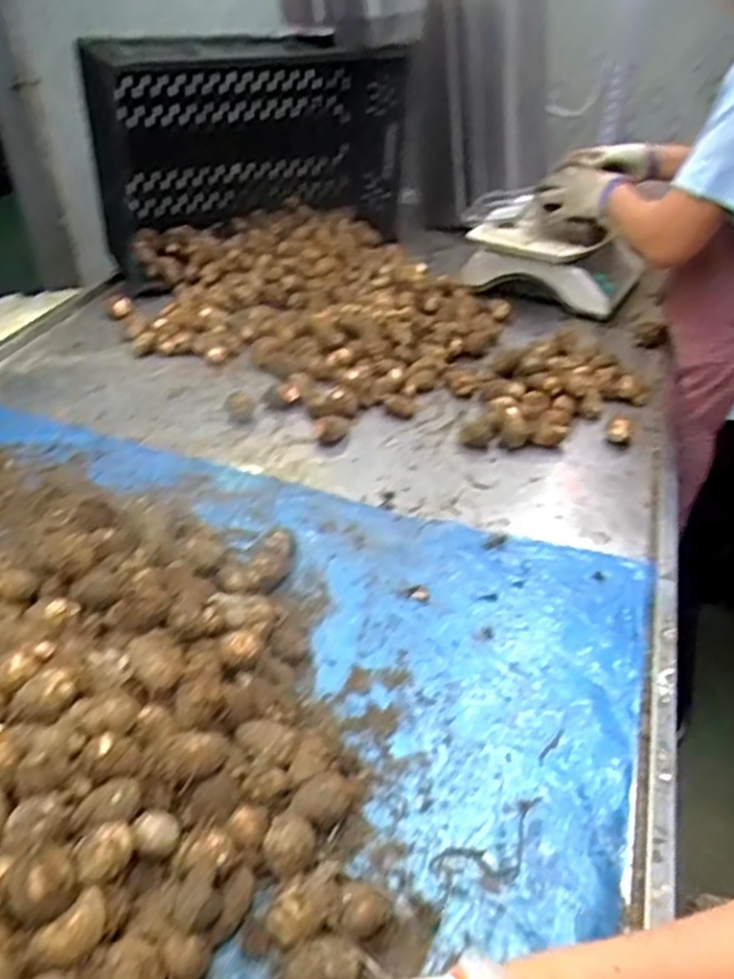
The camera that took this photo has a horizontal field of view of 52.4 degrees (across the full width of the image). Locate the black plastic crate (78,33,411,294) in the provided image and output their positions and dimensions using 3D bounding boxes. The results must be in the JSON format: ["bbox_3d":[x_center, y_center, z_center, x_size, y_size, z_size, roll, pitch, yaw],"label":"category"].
[{"bbox_3d":[-0.224,-0.703,1.524,0.649,0.377,0.228,-13,39,-17],"label":"black plastic crate"}]

